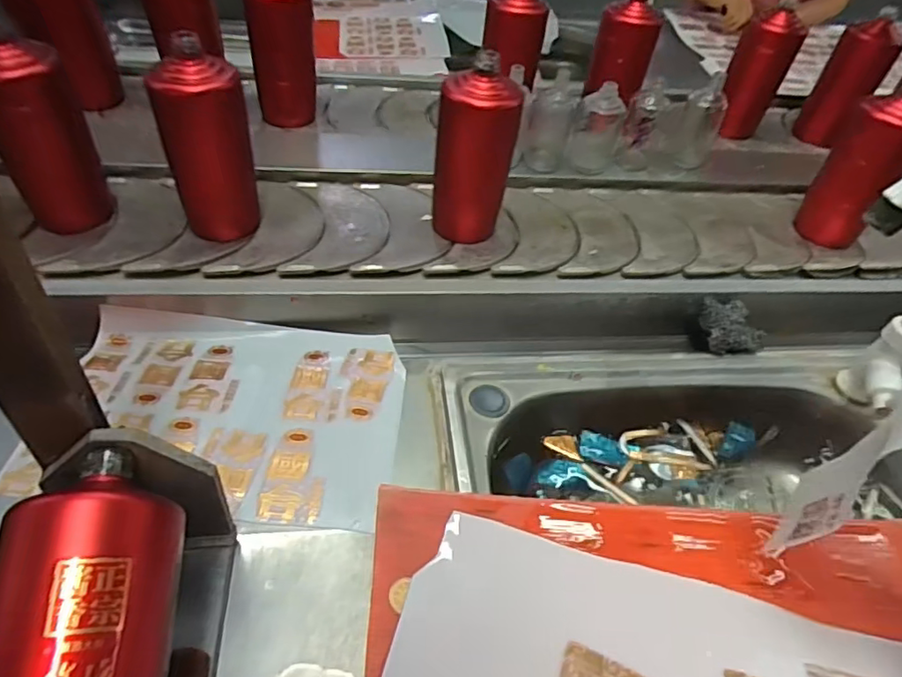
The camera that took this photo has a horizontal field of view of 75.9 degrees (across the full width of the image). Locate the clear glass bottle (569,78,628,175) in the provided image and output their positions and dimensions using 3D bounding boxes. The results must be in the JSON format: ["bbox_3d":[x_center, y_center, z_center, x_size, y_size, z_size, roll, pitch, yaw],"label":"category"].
[{"bbox_3d":[0.194,-0.277,0.769,0.060,0.111,0.059,16,47,8],"label":"clear glass bottle"}]

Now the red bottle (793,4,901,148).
[{"bbox_3d":[0.608,-0.385,0.881,0.077,0.176,0.077,8,47,0],"label":"red bottle"}]

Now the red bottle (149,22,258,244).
[{"bbox_3d":[-0.241,-0.186,0.578,0.075,0.179,0.067,-3,48,-10],"label":"red bottle"}]

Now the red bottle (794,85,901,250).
[{"bbox_3d":[0.490,-0.198,0.691,0.083,0.176,0.077,34,52,22],"label":"red bottle"}]

